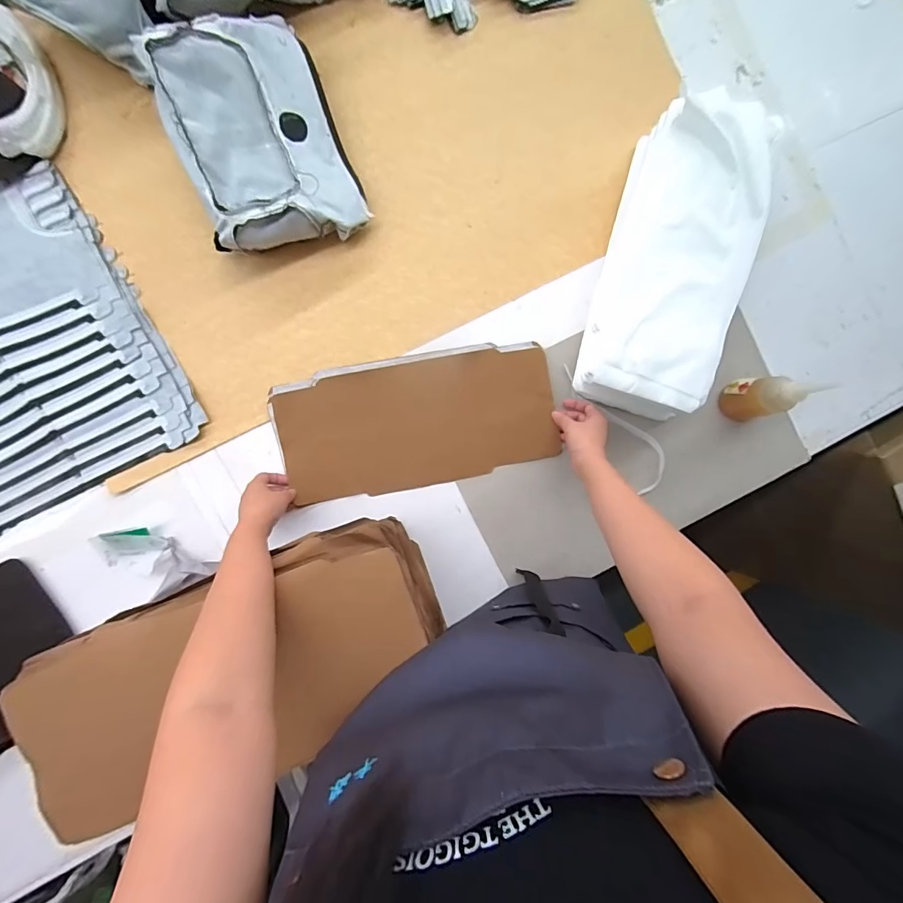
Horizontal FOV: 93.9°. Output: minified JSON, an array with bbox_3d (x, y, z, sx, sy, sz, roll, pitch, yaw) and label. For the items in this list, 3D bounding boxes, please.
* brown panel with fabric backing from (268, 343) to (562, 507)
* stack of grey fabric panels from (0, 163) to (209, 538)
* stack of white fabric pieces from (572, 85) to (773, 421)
[{"bbox_3d":[-0.053,-0.048,0.654,0.414,0.029,0.197,-10,91,-3],"label":"brown panel with fabric backing"},{"bbox_3d":[-0.665,-0.191,0.609,0.378,0.048,0.553,-29,92,-2],"label":"stack of grey fabric panels"},{"bbox_3d":[0.322,-0.274,0.624,0.181,0.127,0.423,15,90,-3],"label":"stack of white fabric pieces"}]

